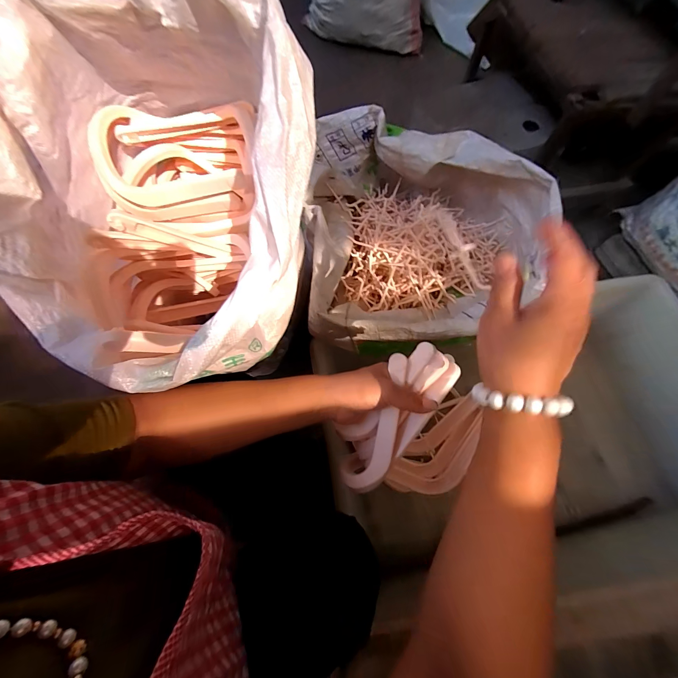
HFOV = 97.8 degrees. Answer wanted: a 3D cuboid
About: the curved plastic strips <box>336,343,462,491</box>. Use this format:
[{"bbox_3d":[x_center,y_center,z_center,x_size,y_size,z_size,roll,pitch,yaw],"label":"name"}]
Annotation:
[{"bbox_3d":[0.064,0.093,0.367,0.076,0.044,0.193,34,96,13],"label":"curved plastic strips"}]

